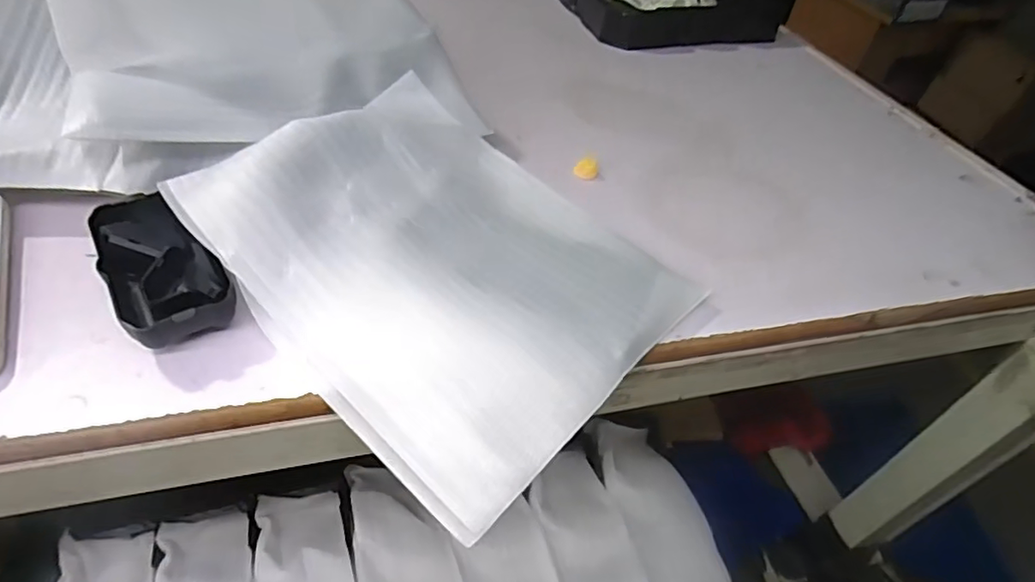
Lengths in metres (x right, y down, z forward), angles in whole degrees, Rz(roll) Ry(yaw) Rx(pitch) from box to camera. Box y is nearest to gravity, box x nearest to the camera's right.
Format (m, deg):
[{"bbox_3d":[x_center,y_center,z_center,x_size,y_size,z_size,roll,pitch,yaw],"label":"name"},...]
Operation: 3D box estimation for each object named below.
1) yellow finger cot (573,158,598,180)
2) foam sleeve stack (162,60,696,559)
[{"bbox_3d":[0.052,-0.093,0.424,0.017,0.011,0.015,9,45,4],"label":"yellow finger cot"},{"bbox_3d":[-0.042,-0.025,0.317,0.245,0.028,0.194,41,56,19],"label":"foam sleeve stack"}]

